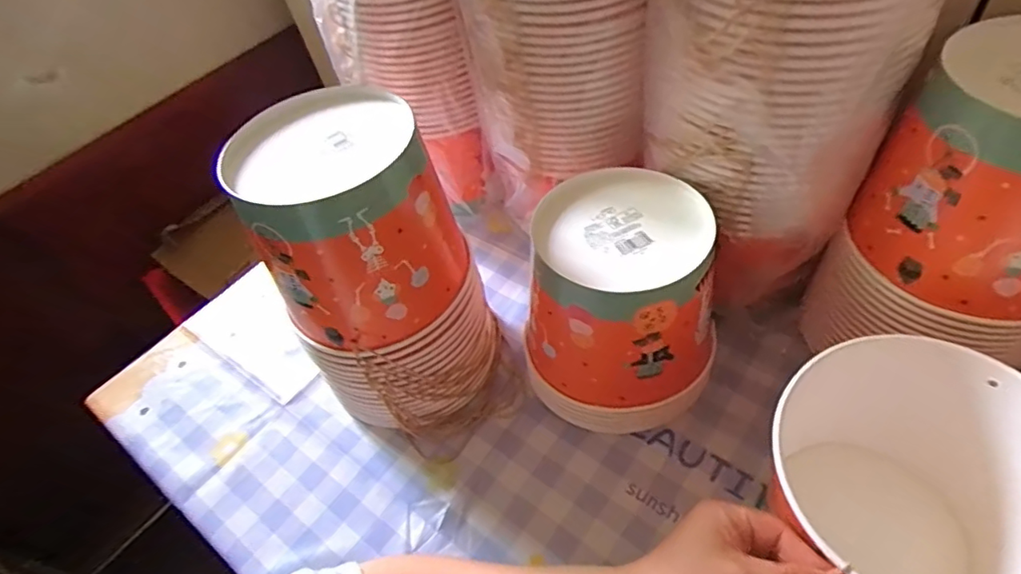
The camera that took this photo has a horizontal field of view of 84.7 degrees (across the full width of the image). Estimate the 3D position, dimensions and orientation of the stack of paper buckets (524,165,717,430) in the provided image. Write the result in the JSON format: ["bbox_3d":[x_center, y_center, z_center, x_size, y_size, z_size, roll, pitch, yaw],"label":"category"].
[{"bbox_3d":[0.092,0.020,0.469,0.148,0.177,0.142,9,53,16],"label":"stack of paper buckets"}]

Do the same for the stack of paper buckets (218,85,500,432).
[{"bbox_3d":[-0.110,-0.004,0.461,0.146,0.256,0.148,-36,54,-19],"label":"stack of paper buckets"}]

